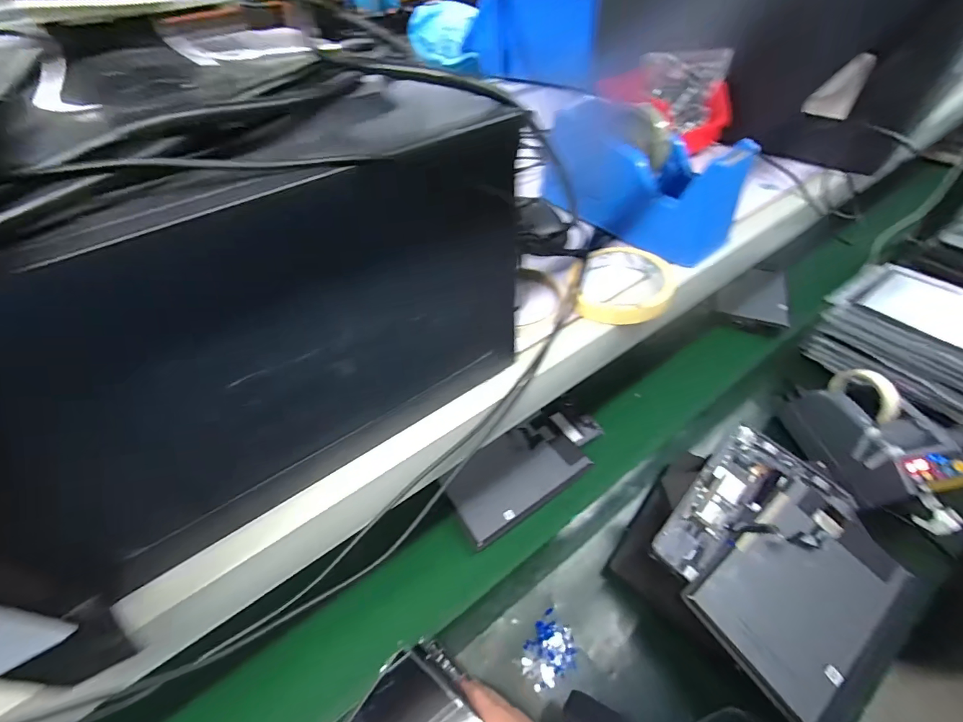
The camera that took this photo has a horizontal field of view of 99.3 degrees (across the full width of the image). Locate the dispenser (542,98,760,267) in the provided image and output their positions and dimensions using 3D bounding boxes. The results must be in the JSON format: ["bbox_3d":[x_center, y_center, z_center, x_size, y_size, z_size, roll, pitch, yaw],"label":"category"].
[{"bbox_3d":[0.152,-0.183,0.396,0.184,0.105,0.076,30,58,28],"label":"dispenser"}]

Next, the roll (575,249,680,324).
[{"bbox_3d":[0.127,-0.065,0.358,0.075,0.021,0.092,10,50,14],"label":"roll"}]

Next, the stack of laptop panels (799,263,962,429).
[{"bbox_3d":[0.827,-0.034,0.765,0.194,0.150,0.303,-27,51,-17],"label":"stack of laptop panels"}]

